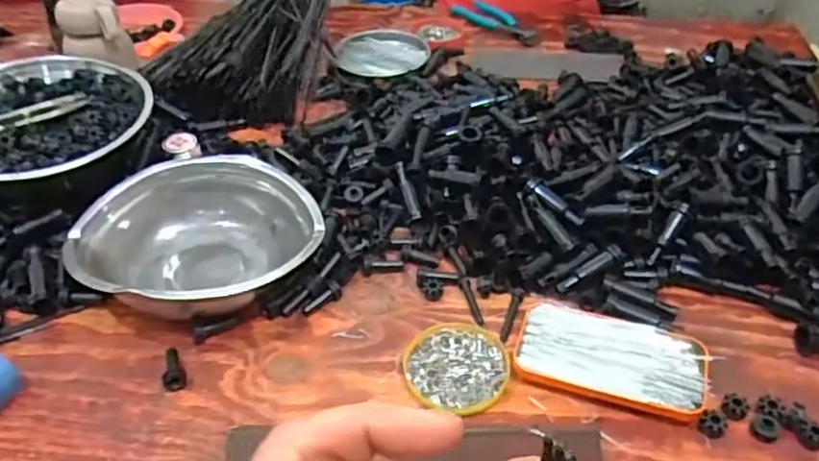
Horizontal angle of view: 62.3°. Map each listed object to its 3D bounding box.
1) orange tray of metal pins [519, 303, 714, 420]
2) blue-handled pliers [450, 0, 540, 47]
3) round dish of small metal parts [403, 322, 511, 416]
[{"bbox_3d":[0.160,0.104,0.542,0.143,0.023,0.077,14,44,16],"label":"orange tray of metal pins"},{"bbox_3d":[0.134,-0.328,1.051,0.045,0.017,0.167,-28,48,-27],"label":"blue-handled pliers"},{"bbox_3d":[0.038,0.109,0.552,0.082,0.010,0.087,-1,41,1],"label":"round dish of small metal parts"}]

